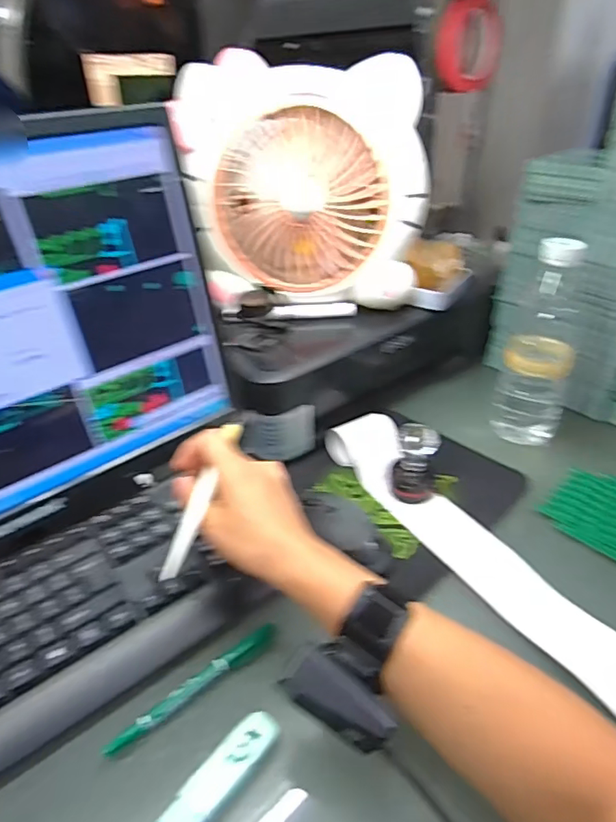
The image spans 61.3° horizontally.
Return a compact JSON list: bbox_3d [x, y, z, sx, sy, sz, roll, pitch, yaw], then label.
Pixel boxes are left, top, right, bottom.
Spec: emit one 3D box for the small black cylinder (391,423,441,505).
[{"bbox_3d":[0.109,0.050,0.529,0.049,0.073,0.048,7,35,13],"label":"small black cylinder"}]

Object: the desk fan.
[{"bbox_3d":[-0.006,-0.239,0.571,0.262,0.227,0.088,-2,34,-1],"label":"desk fan"}]

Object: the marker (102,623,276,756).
[{"bbox_3d":[-0.081,0.198,0.377,0.134,0.010,0.013,-24,40,-29],"label":"marker"}]

